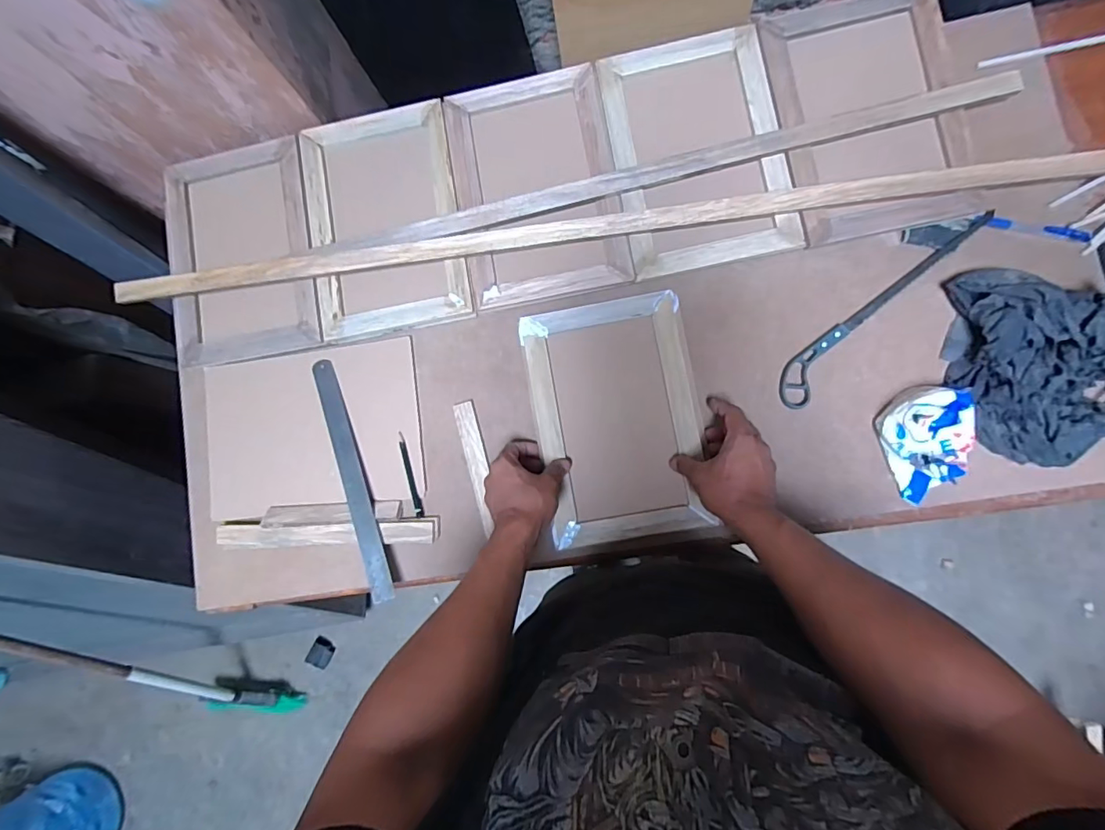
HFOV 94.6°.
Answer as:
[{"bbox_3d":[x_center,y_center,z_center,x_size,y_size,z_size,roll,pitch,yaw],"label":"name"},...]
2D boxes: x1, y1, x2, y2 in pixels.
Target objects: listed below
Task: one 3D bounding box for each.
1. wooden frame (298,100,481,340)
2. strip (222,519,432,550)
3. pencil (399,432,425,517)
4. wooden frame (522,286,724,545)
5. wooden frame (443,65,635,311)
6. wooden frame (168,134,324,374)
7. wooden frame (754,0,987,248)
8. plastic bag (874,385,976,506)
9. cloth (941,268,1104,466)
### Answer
[{"bbox_3d":[-0.228,-0.264,0.688,0.209,0.026,0.304,-10,87,5],"label":"wooden frame"},{"bbox_3d":[-0.294,0.156,0.666,0.286,0.026,0.029,-3,87,5],"label":"strip"},{"bbox_3d":[-0.186,0.078,0.664,0.011,0.006,0.110,-15,86,5],"label":"pencil"},{"bbox_3d":[0.080,0.004,0.643,0.205,0.019,0.300,-9,87,5],"label":"wooden frame"},{"bbox_3d":[-0.023,-0.299,0.668,0.206,0.023,0.299,-11,87,5],"label":"wooden frame"},{"bbox_3d":[-0.438,-0.223,0.709,0.217,0.028,0.293,-11,87,5],"label":"wooden frame"},{"bbox_3d":[0.384,-0.375,0.617,0.207,0.016,0.307,-10,87,5],"label":"wooden frame"},{"bbox_3d":[0.419,0.032,0.572,0.079,0.075,0.135,5,88,6],"label":"plastic bag"},{"bbox_3d":[0.577,-0.058,0.553,0.222,0.091,0.220,0,88,5],"label":"cloth"}]

